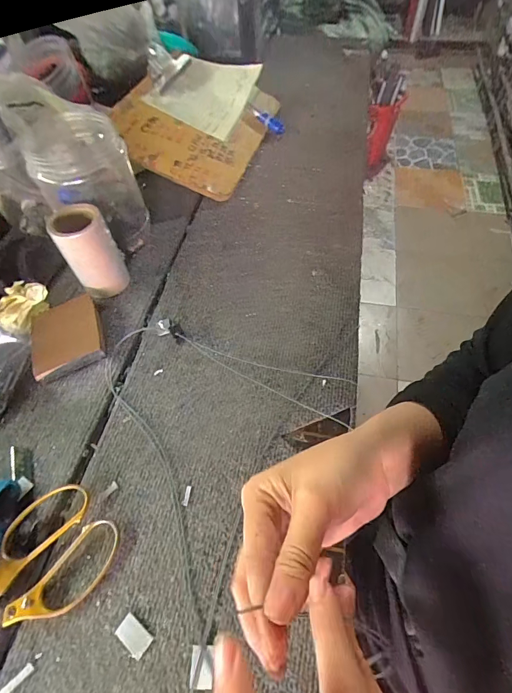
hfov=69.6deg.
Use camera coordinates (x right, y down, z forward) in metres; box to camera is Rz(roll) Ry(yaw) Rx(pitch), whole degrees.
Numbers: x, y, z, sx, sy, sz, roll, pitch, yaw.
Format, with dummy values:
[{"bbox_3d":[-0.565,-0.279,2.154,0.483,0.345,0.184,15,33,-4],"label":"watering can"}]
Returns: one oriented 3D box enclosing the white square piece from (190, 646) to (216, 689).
[{"bbox_3d":[-0.041,0.242,0.279,0.017,0.004,0.025,-1,57,0],"label":"white square piece"}]

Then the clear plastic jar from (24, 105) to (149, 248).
[{"bbox_3d":[-0.204,-0.199,0.468,0.078,0.158,0.093,18,59,11],"label":"clear plastic jar"}]

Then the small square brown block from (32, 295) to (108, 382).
[{"bbox_3d":[-0.224,-0.013,0.436,0.075,0.016,0.103,-19,59,-12],"label":"small square brown block"}]

